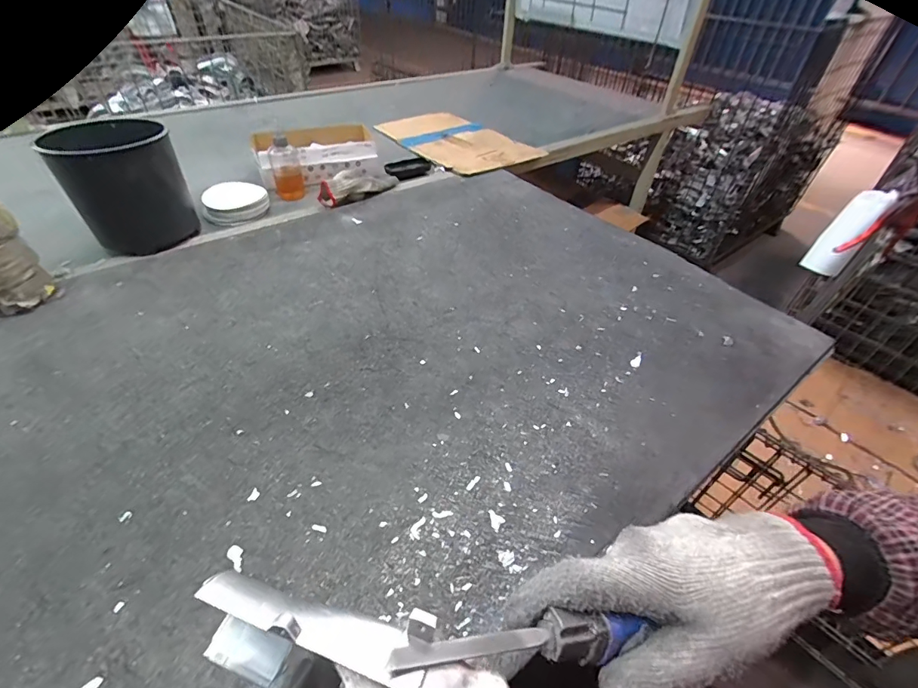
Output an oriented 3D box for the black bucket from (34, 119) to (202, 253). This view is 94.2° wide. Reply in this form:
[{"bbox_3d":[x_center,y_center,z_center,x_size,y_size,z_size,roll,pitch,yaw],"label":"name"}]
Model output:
[{"bbox_3d":[-0.562,-0.281,0.719,0.167,0.194,0.171,2,44,-2],"label":"black bucket"}]

